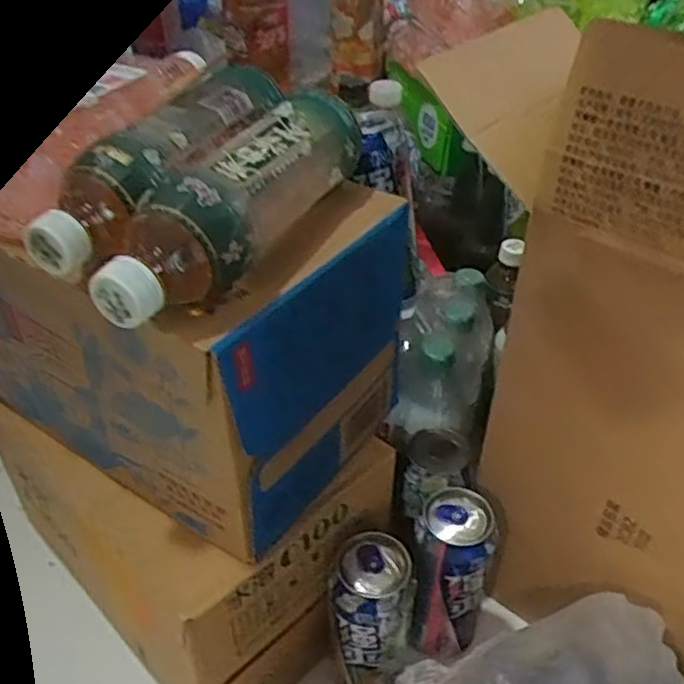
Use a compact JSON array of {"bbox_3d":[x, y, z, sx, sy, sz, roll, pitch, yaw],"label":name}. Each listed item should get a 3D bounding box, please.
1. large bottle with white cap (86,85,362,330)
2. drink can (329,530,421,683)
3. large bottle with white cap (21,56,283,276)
[{"bbox_3d":[-0.055,-0.079,0.376,0.056,0.053,0.208,17,41,19],"label":"large bottle with white cap"},{"bbox_3d":[0.025,0.222,0.543,0.063,0.153,0.062,0,38,0],"label":"drink can"},{"bbox_3d":[-0.100,-0.114,0.411,0.059,0.052,0.209,14,40,16],"label":"large bottle with white cap"}]

